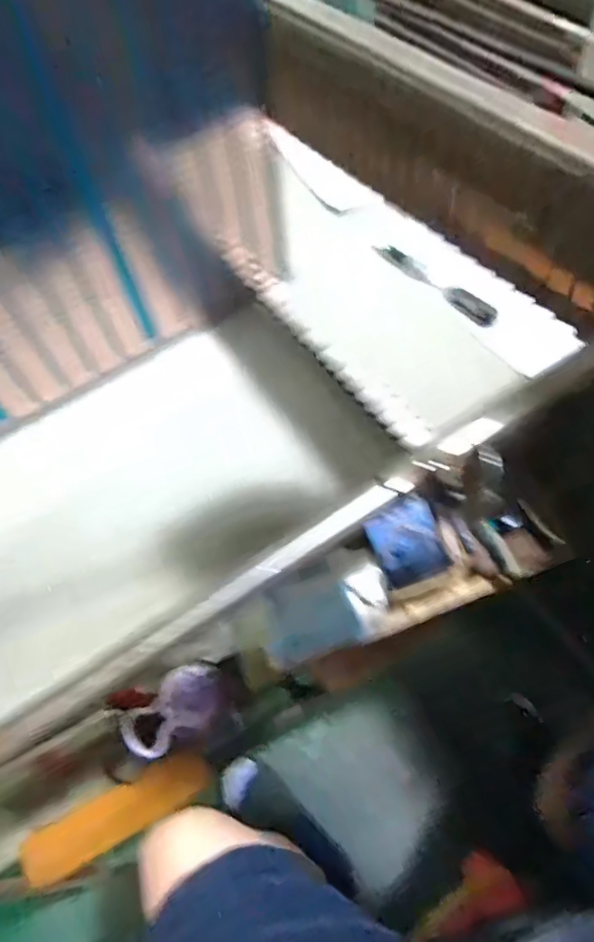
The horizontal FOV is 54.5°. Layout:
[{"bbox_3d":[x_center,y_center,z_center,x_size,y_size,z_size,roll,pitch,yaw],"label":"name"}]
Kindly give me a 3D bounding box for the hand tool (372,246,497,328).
[{"bbox_3d":[0.121,-0.168,0.511,0.019,0.012,0.138,-35,63,-16],"label":"hand tool"}]

